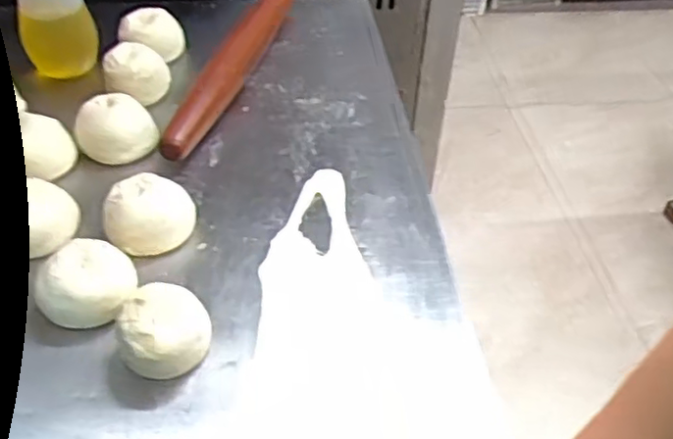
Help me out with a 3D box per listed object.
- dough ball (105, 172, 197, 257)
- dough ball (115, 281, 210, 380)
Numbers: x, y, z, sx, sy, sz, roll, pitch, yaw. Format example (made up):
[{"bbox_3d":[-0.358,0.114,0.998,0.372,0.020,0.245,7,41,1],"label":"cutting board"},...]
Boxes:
[{"bbox_3d":[-0.163,-0.006,0.600,0.074,0.043,0.065,-2,45,-6],"label":"dough ball"},{"bbox_3d":[-0.128,0.080,0.508,0.067,0.047,0.066,2,44,-2],"label":"dough ball"}]

